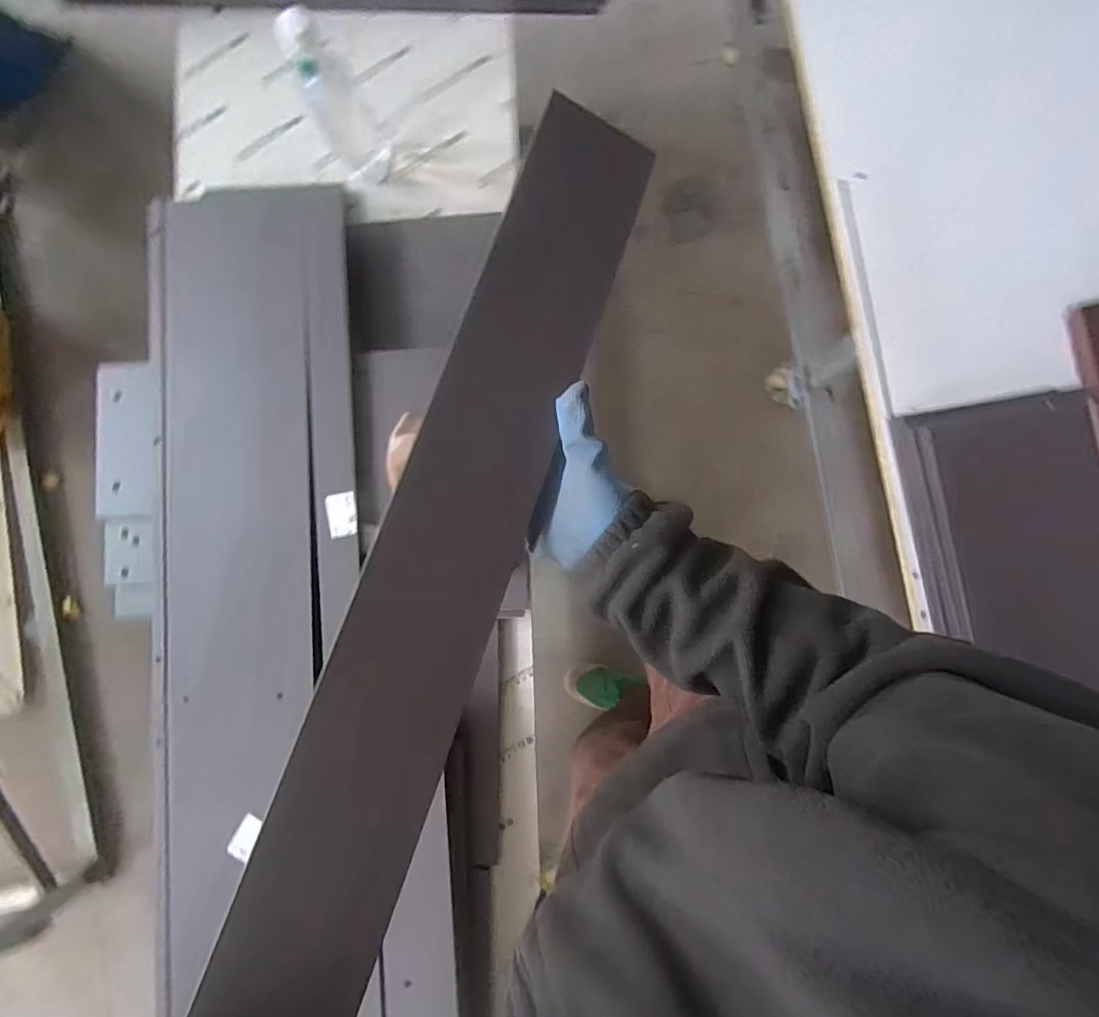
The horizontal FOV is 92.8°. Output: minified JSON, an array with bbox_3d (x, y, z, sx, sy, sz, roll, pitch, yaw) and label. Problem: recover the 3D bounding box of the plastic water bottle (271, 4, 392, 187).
[{"bbox_3d":[-0.312,-0.596,0.772,0.083,0.234,0.079,-30,85,1],"label":"plastic water bottle"}]

